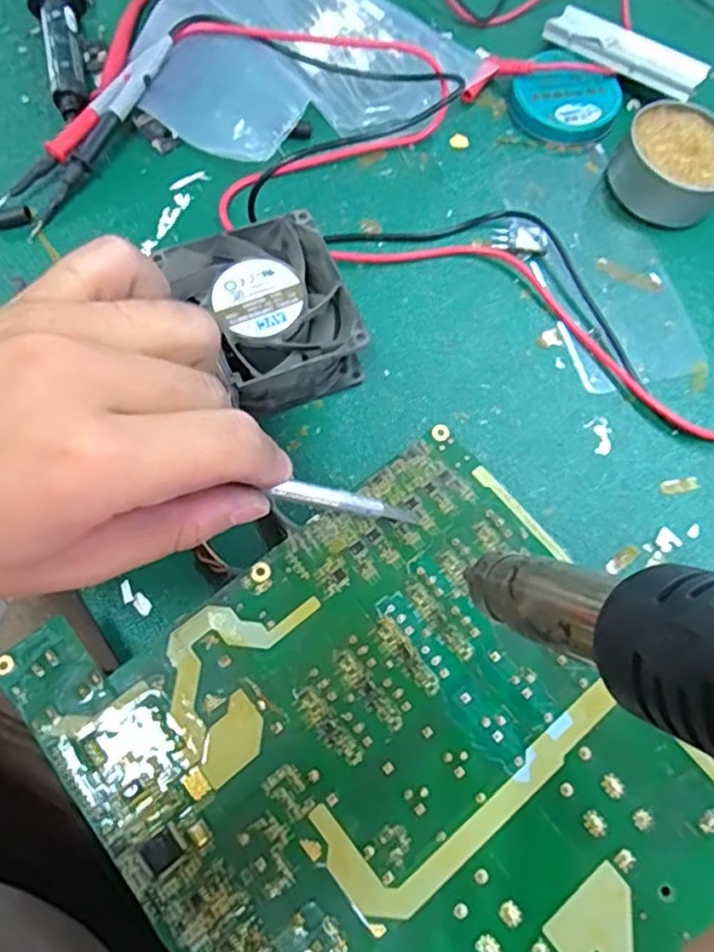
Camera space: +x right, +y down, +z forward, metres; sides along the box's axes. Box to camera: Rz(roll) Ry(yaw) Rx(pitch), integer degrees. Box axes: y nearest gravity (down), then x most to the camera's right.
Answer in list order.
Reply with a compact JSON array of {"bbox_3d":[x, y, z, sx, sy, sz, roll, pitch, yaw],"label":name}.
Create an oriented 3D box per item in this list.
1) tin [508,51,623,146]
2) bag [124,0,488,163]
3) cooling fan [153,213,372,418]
[{"bbox_3d":[0.123,-0.222,0.397,0.061,0.014,0.052,30,71,8],"label":"tin"},{"bbox_3d":[-0.036,-0.246,0.387,0.173,0.030,0.171,39,73,11],"label":"bag"},{"bbox_3d":[-0.041,-0.076,0.320,0.072,0.040,0.082,-24,73,-11],"label":"cooling fan"}]

